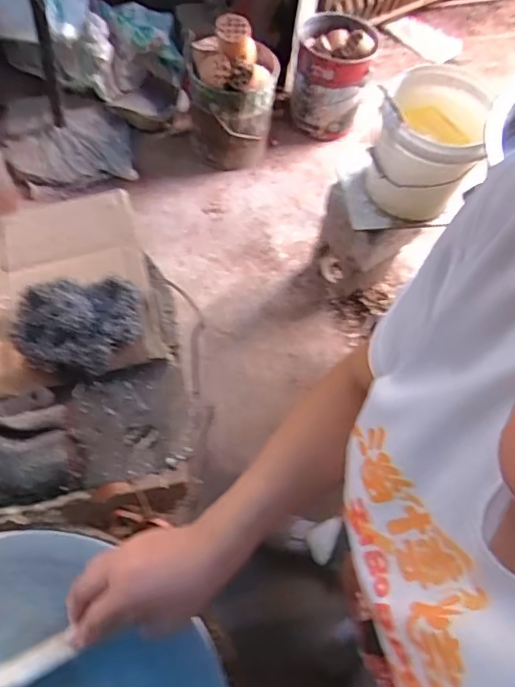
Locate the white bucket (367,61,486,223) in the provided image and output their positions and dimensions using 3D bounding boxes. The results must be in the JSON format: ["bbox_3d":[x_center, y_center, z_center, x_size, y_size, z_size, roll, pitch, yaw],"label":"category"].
[{"bbox_3d":[0.385,-0.461,1.244,0.227,0.236,0.288,13,62,2],"label":"white bucket"}]

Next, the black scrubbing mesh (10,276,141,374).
[{"bbox_3d":[-0.240,-0.031,0.695,0.160,0.035,0.130,3,62,-3],"label":"black scrubbing mesh"}]

